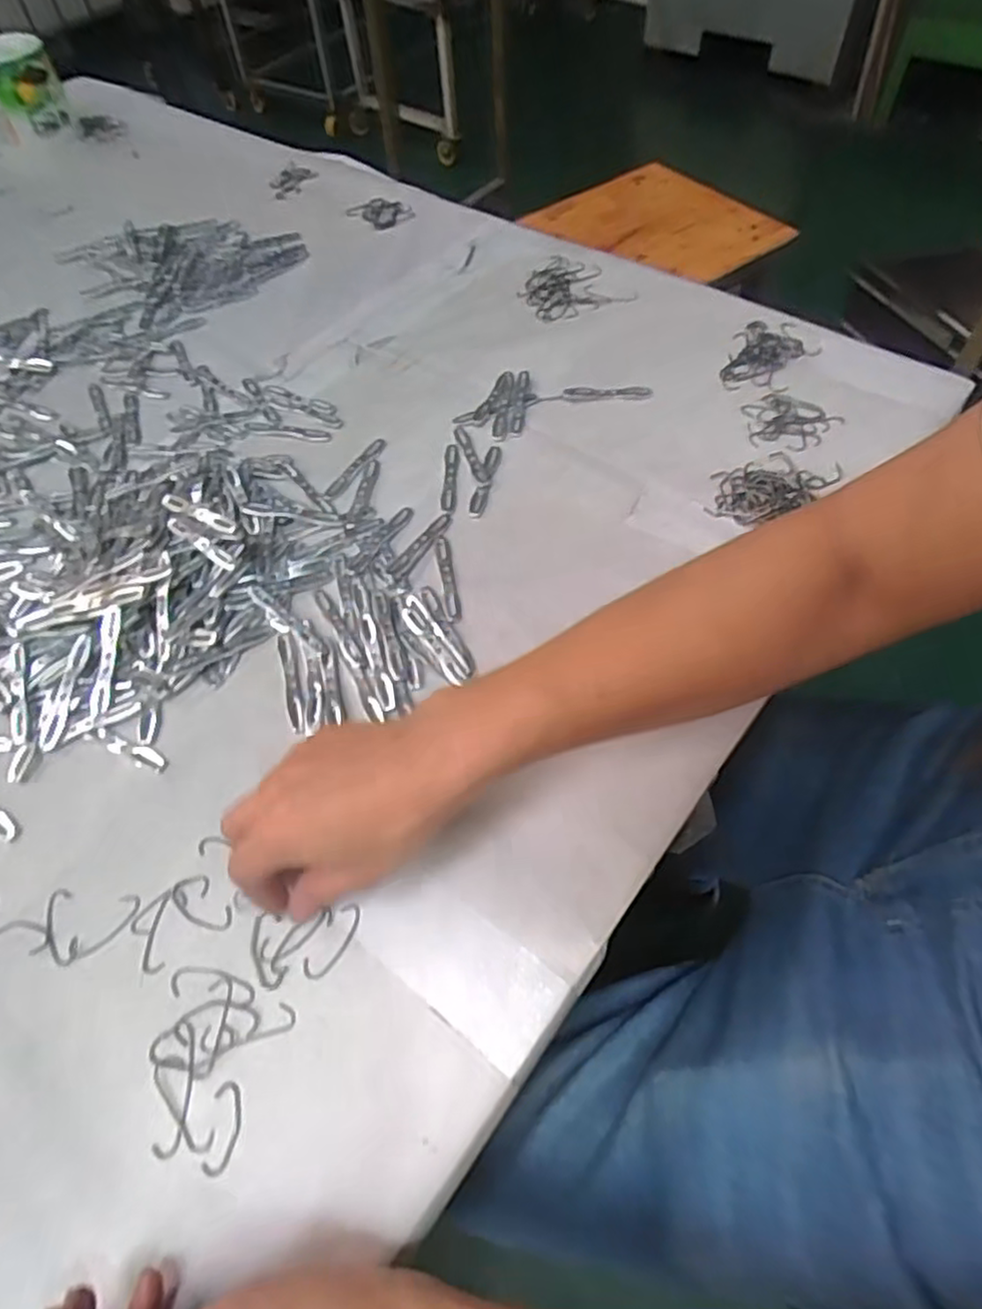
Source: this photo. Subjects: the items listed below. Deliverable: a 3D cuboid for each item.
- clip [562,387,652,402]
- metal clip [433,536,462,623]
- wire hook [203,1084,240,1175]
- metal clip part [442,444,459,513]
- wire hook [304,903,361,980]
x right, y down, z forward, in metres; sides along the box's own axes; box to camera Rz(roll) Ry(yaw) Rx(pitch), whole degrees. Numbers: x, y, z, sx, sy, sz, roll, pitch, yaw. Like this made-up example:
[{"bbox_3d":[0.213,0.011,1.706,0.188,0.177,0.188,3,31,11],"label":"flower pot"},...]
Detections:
[{"bbox_3d":[0.090,-0.202,0.527,0.067,0.004,0.013,0,58,2],"label":"clip"},{"bbox_3d":[-0.029,-0.051,0.438,0.010,0.004,0.070,-10,58,-4],"label":"metal clip"},{"bbox_3d":[-0.114,0.202,0.289,0.013,0.004,0.032,-3,58,1],"label":"wire hook"},{"bbox_3d":[-0.030,-0.129,0.492,0.010,0.004,0.069,0,58,3],"label":"metal clip part"},{"bbox_3d":[-0.075,0.137,0.325,0.014,0.004,0.037,30,64,20],"label":"wire hook"}]

